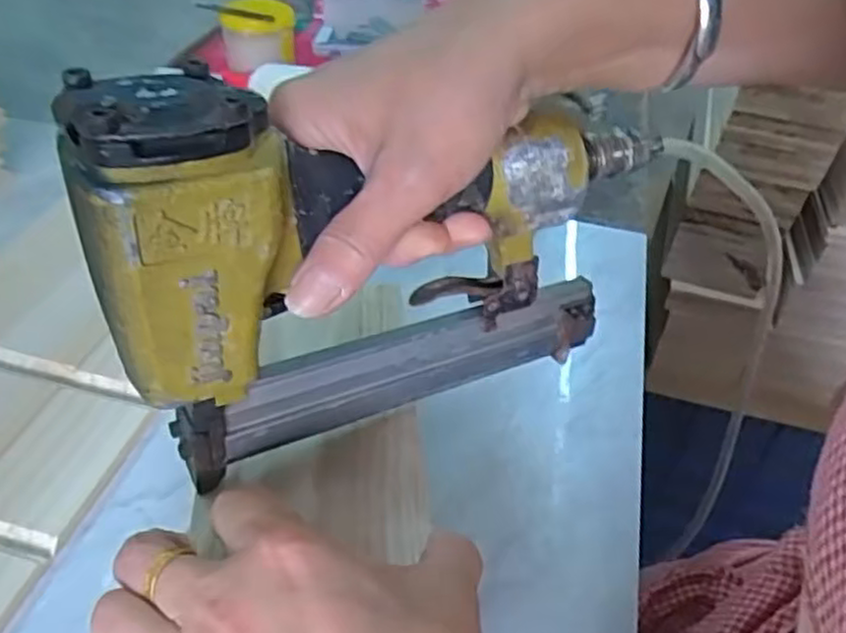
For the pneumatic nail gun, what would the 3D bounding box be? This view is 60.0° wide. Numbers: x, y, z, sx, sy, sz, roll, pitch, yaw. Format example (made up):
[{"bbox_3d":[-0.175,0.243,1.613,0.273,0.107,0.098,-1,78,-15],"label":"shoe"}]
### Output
[{"bbox_3d":[-0.008,-0.027,0.297,0.229,0.151,0.044,-18,47,-27],"label":"pneumatic nail gun"}]

